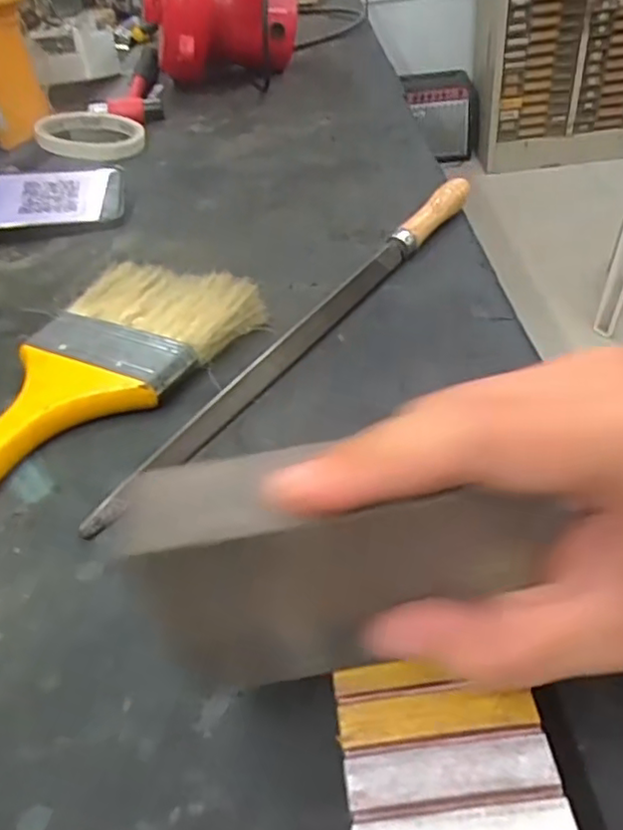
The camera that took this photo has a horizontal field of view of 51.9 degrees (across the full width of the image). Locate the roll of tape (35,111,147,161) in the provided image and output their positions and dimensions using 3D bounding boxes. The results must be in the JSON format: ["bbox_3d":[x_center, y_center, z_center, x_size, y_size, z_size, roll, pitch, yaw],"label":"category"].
[{"bbox_3d":[-0.223,-0.285,0.651,0.101,0.026,0.101,-13,43,-9],"label":"roll of tape"}]

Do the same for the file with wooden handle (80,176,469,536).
[{"bbox_3d":[0.004,-0.057,0.364,0.017,0.023,0.341,23,51,30],"label":"file with wooden handle"}]

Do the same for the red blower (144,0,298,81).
[{"bbox_3d":[-0.101,-0.462,0.721,0.162,0.159,0.145,-7,42,-1],"label":"red blower"}]

